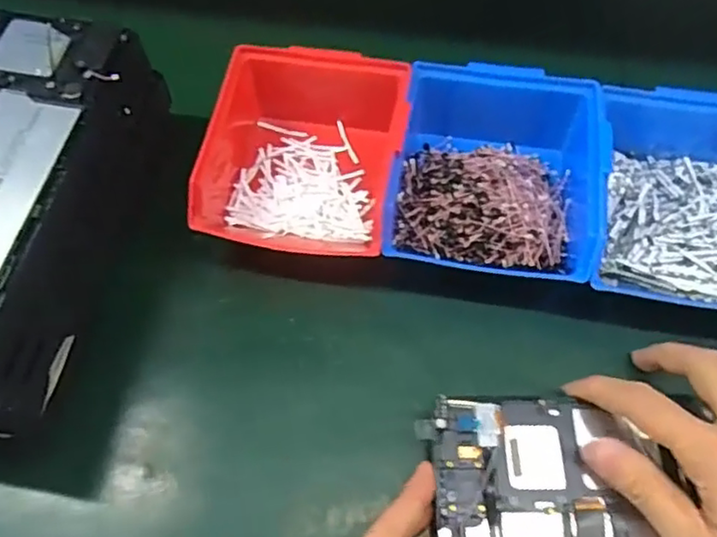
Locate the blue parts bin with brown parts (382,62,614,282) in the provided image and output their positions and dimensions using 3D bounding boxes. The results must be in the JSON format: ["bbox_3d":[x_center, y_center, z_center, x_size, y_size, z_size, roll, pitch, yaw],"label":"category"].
[{"bbox_3d":[0.087,-0.056,0.408,0.122,0.080,0.140,10,60,6],"label":"blue parts bin with brown parts"}]

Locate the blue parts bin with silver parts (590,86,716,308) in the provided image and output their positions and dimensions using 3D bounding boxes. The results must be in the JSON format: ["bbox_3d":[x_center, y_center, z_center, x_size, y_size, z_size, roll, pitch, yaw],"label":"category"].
[{"bbox_3d":[0.207,-0.047,0.393,0.126,0.062,0.150,9,60,6],"label":"blue parts bin with silver parts"}]

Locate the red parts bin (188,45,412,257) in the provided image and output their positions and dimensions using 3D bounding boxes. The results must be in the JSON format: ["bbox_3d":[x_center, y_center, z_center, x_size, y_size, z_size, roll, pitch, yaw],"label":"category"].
[{"bbox_3d":[-0.038,-0.078,0.421,0.131,0.076,0.152,7,60,5],"label":"red parts bin"}]

